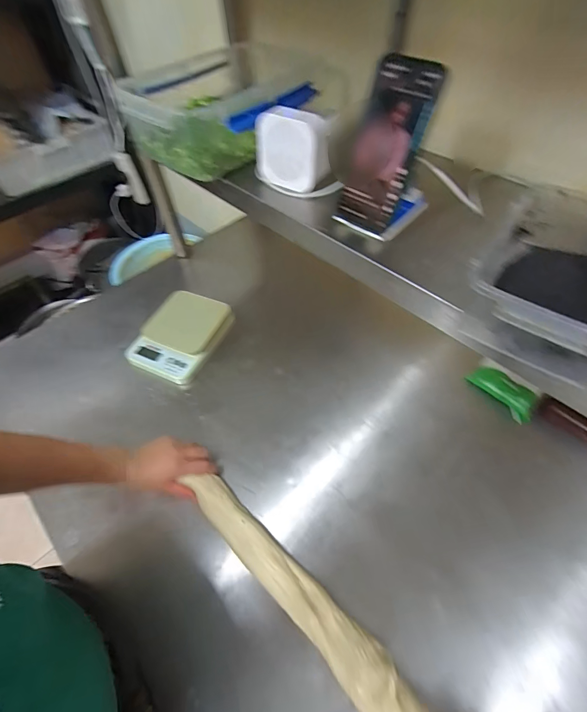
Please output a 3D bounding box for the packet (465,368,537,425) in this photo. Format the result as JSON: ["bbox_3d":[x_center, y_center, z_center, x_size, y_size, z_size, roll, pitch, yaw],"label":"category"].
[{"bbox_3d":[0.378,0.061,0.617,0.020,0.055,0.114,5,38,-51],"label":"packet"}]

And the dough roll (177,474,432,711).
[{"bbox_3d":[0.005,0.306,0.443,0.402,0.046,0.052,36,61,27],"label":"dough roll"}]

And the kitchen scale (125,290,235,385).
[{"bbox_3d":[-0.229,-0.043,0.713,0.153,0.043,0.195,22,56,15],"label":"kitchen scale"}]

